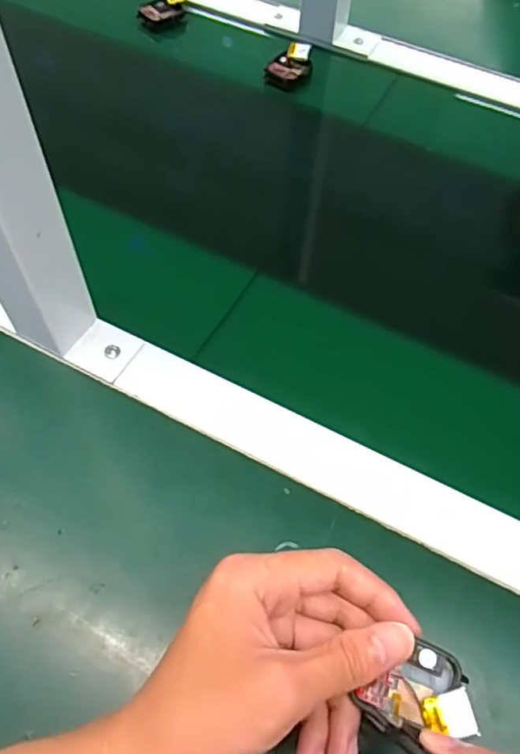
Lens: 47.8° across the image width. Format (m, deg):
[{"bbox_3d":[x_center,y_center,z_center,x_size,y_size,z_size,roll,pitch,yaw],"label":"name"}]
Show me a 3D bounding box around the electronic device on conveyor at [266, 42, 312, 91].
[{"bbox_3d":[0.030,-0.307,0.574,0.035,0.020,0.050,28,61,11],"label":"electronic device on conveyor"}]

